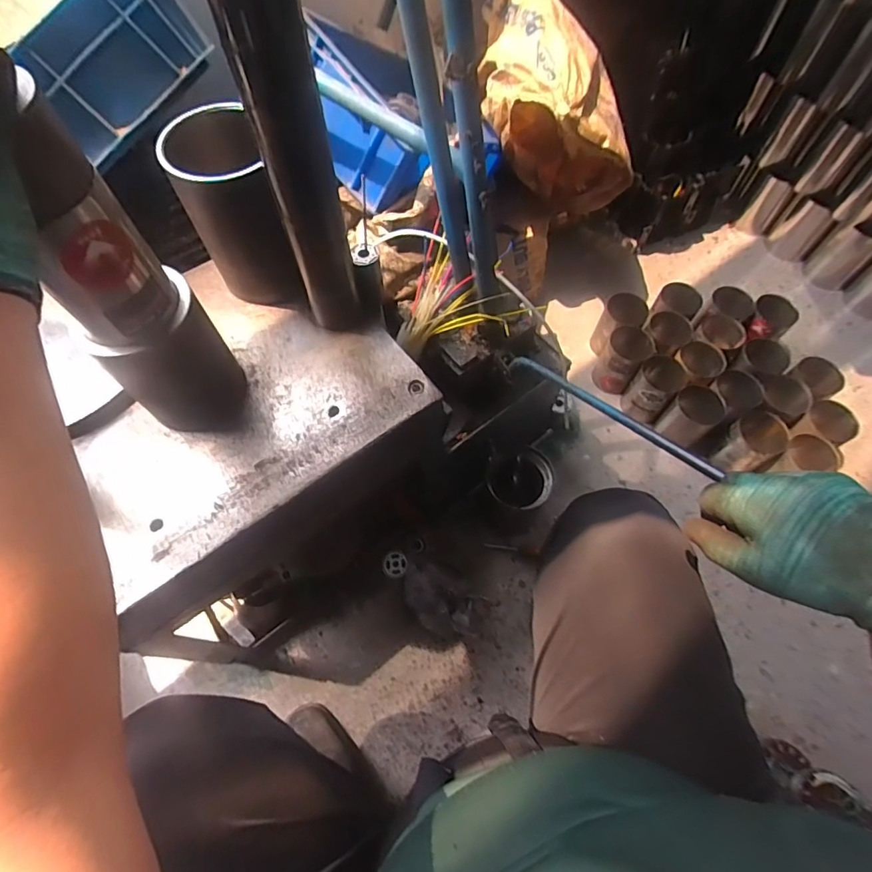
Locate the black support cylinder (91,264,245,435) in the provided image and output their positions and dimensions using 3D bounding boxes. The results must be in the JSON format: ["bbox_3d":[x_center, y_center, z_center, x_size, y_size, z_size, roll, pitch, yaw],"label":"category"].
[{"bbox_3d":[-0.274,-0.070,0.520,0.105,0.150,0.082,-26,66,-13],"label":"black support cylinder"}]

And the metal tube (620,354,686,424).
[{"bbox_3d":[0.466,-0.098,1.046,0.090,0.118,0.093,35,68,16],"label":"metal tube"}]

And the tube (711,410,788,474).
[{"bbox_3d":[0.614,0.020,0.962,0.082,0.109,0.096,-26,66,-12],"label":"tube"}]

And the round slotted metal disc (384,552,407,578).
[{"bbox_3d":[-0.078,0.247,0.930,0.047,0.009,0.047,-2,76,9],"label":"round slotted metal disc"}]

